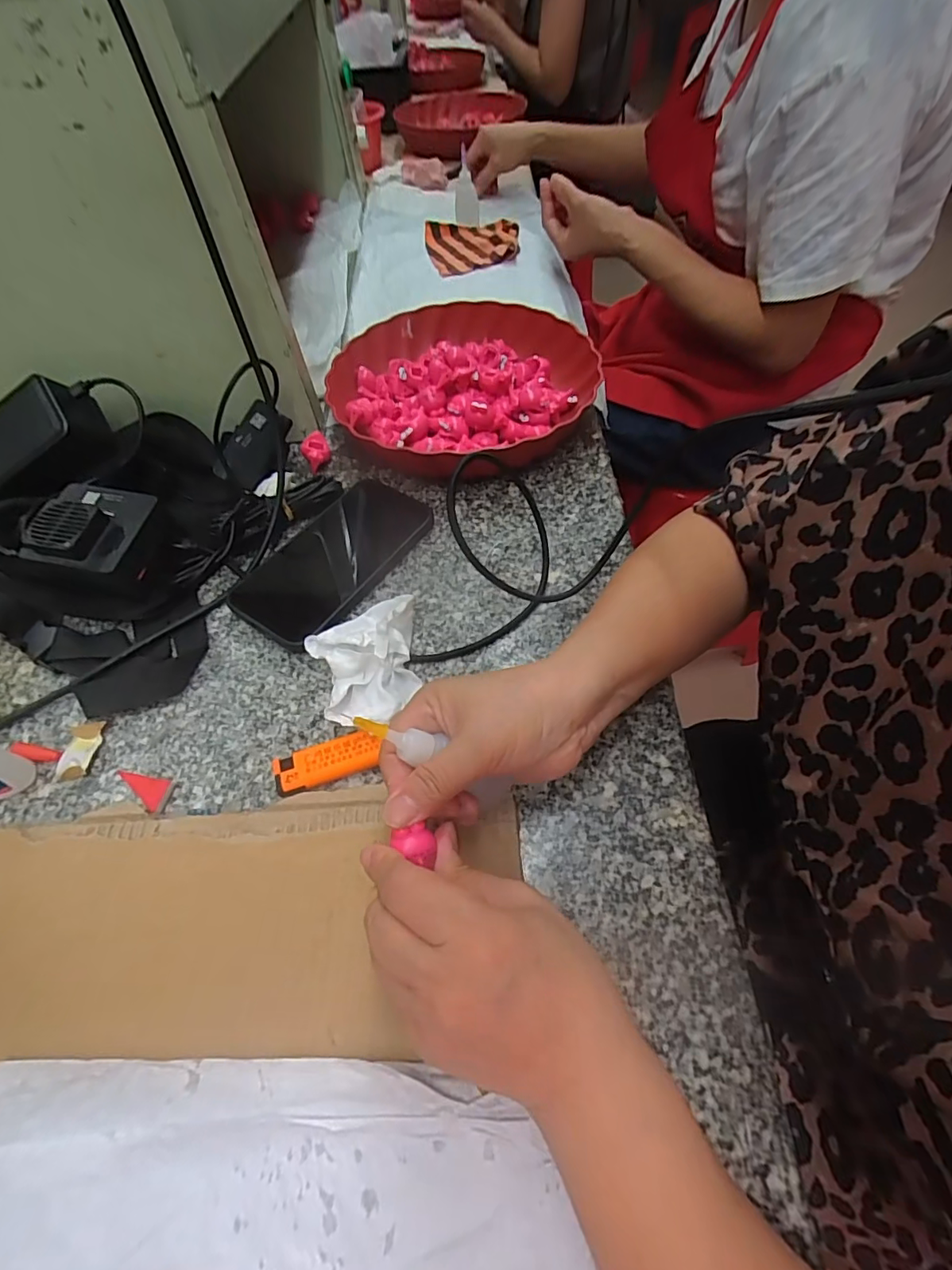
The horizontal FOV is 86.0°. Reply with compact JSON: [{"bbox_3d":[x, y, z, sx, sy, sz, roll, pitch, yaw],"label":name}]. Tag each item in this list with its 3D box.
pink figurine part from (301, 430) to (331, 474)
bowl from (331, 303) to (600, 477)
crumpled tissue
[{"bbox_3d":[-0.147,-0.168,0.471,0.024,0.027,0.023,-20,57,-10],"label":"pink figurine part"},{"bbox_3d":[-0.010,-0.237,0.494,0.246,0.051,0.246,-1,56,2],"label":"bowl"},{"bbox_3d":[-0.068,0.021,0.335,0.072,0.037,0.080,-18,57,-9],"label":"crumpled tissue"}]

